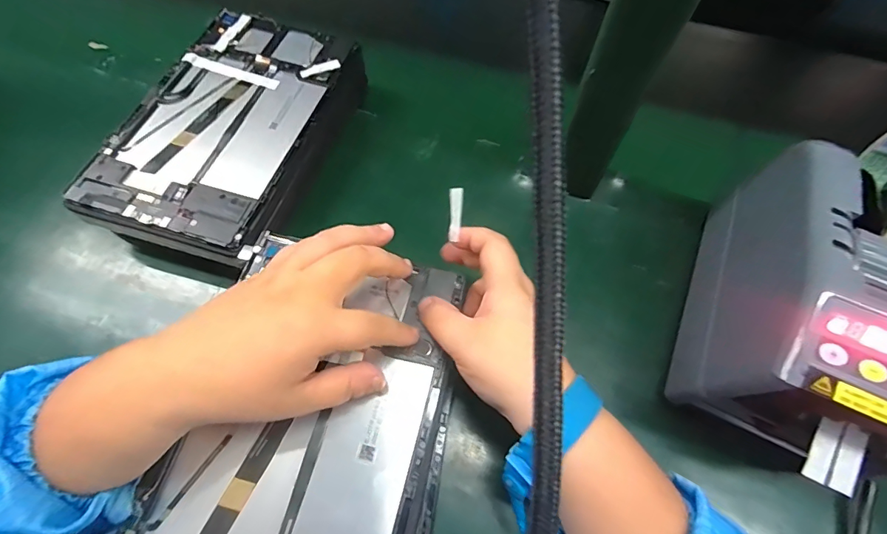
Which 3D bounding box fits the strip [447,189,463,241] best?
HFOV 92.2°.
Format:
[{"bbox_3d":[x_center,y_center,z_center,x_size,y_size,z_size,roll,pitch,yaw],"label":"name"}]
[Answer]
[{"bbox_3d":[0.008,-0.035,0.287,0.009,0.004,0.034,5,94,2],"label":"strip"}]

